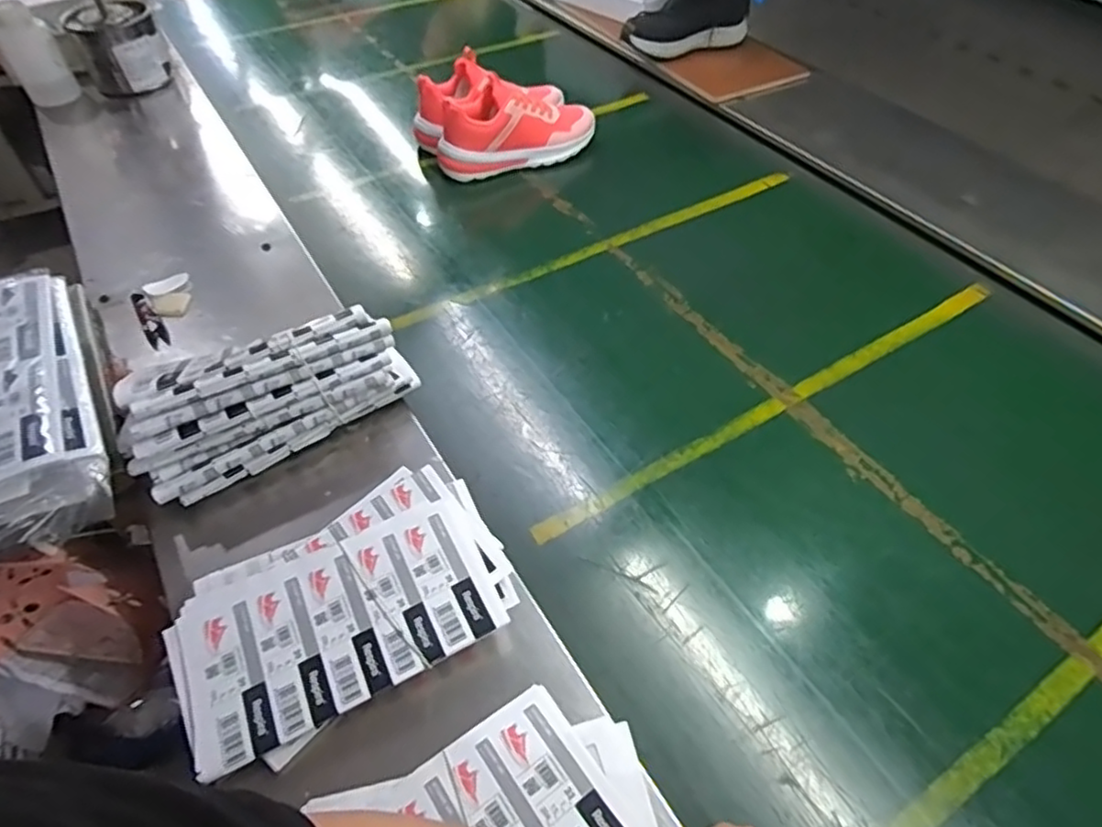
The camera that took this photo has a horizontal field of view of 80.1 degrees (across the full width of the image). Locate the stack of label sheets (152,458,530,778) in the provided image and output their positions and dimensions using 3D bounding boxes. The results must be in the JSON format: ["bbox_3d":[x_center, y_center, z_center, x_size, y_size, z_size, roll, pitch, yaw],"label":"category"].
[{"bbox_3d":[-0.170,0.159,0.546,0.267,0.024,0.176,-27,54,-20],"label":"stack of label sheets"}]

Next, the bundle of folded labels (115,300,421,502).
[{"bbox_3d":[-0.277,-0.022,0.646,0.259,0.083,0.108,-26,54,-20],"label":"bundle of folded labels"}]

